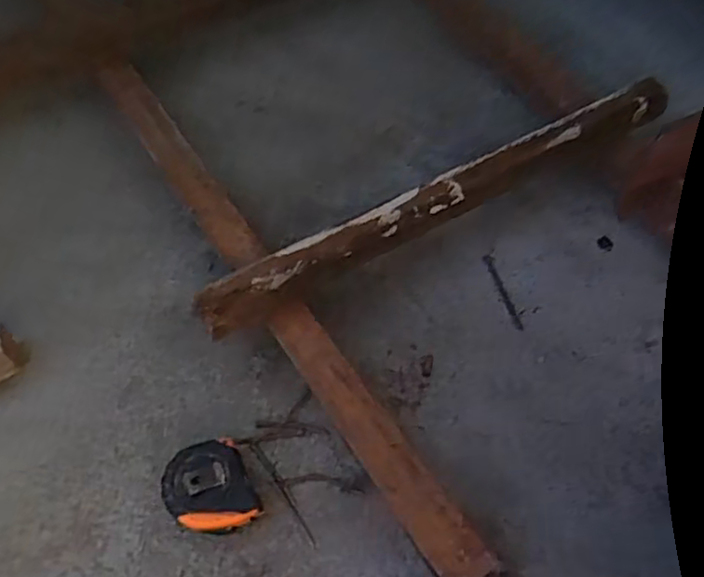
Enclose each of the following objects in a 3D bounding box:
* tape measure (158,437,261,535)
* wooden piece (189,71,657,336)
[{"bbox_3d":[-0.134,0.190,0.624,0.080,0.045,0.090,-21,62,-11],"label":"tape measure"},{"bbox_3d":[0.112,-0.102,0.746,0.612,0.032,0.045,-26,63,-15],"label":"wooden piece"}]

